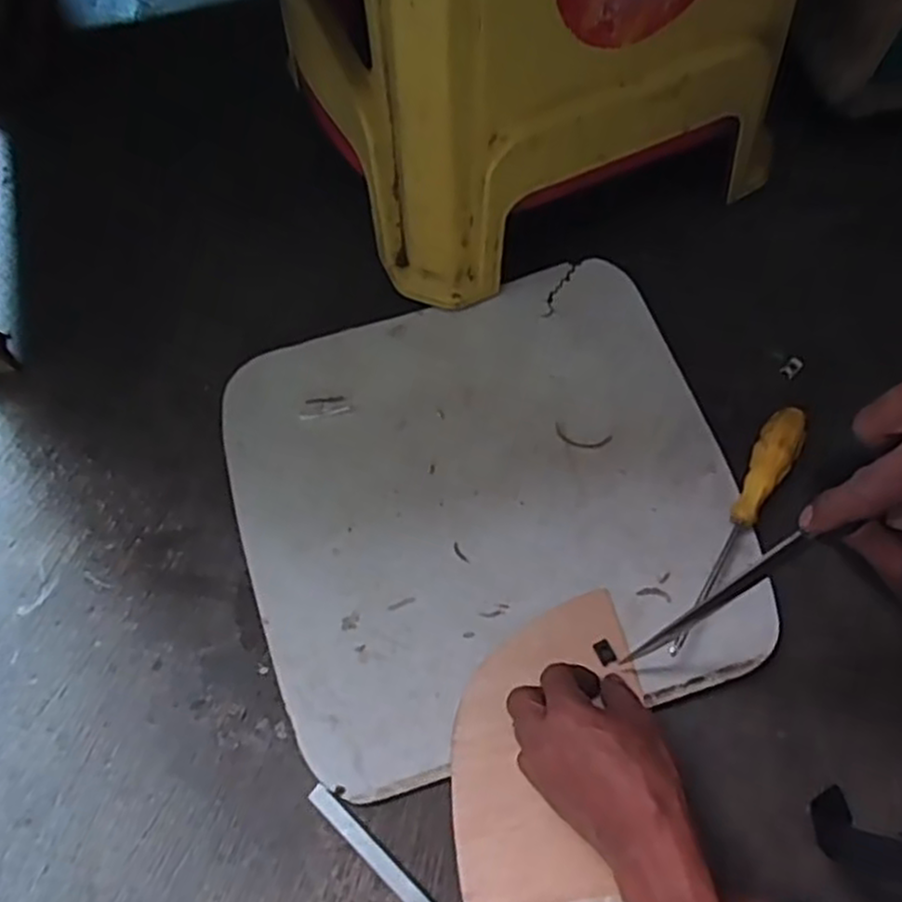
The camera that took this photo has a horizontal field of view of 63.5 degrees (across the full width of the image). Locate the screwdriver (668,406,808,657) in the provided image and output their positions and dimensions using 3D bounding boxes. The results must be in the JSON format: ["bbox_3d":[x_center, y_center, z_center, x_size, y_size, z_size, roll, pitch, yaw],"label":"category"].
[{"bbox_3d":[0.214,0.054,0.556,0.032,0.028,0.218,33,75,13],"label":"screwdriver"}]

